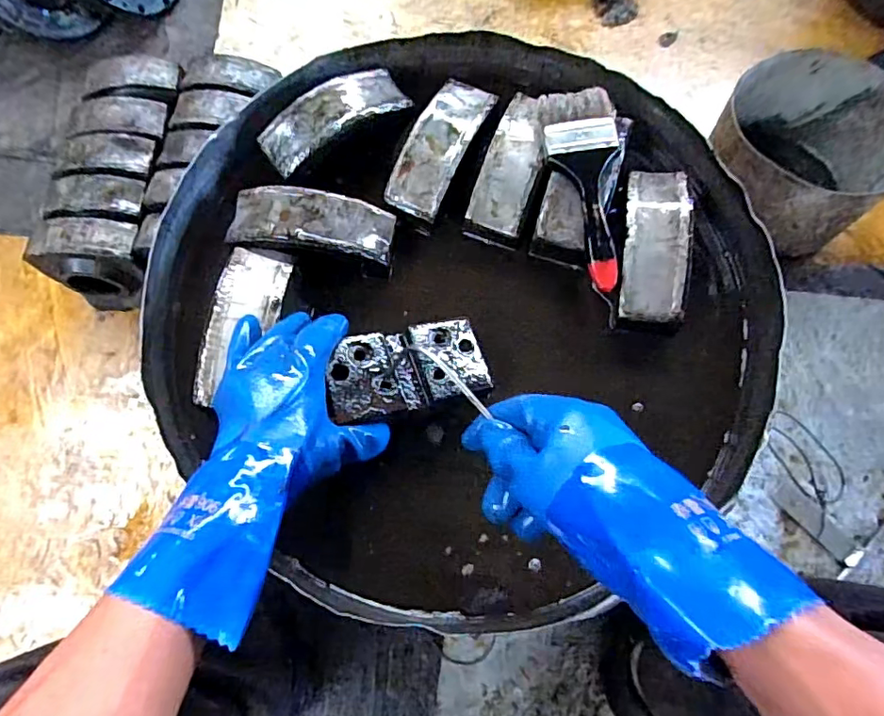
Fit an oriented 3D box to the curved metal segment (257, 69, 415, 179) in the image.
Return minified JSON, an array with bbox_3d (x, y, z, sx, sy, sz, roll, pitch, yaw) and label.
[{"bbox_3d":[-0.114,-0.253,0.553,0.155,0.025,0.061,-33,75,-9],"label":"curved metal segment"}]

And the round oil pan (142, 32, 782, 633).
[{"bbox_3d":[0.017,-0.063,0.523,0.572,0.107,0.573,0,75,0],"label":"round oil pan"}]

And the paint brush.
[{"bbox_3d":[0.138,-0.164,0.505,0.065,0.026,0.198,-6,73,-1],"label":"paint brush"}]

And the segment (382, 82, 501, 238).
[{"bbox_3d":[-0.002,-0.217,0.567,0.061,0.054,0.160,26,75,8],"label":"segment"}]

